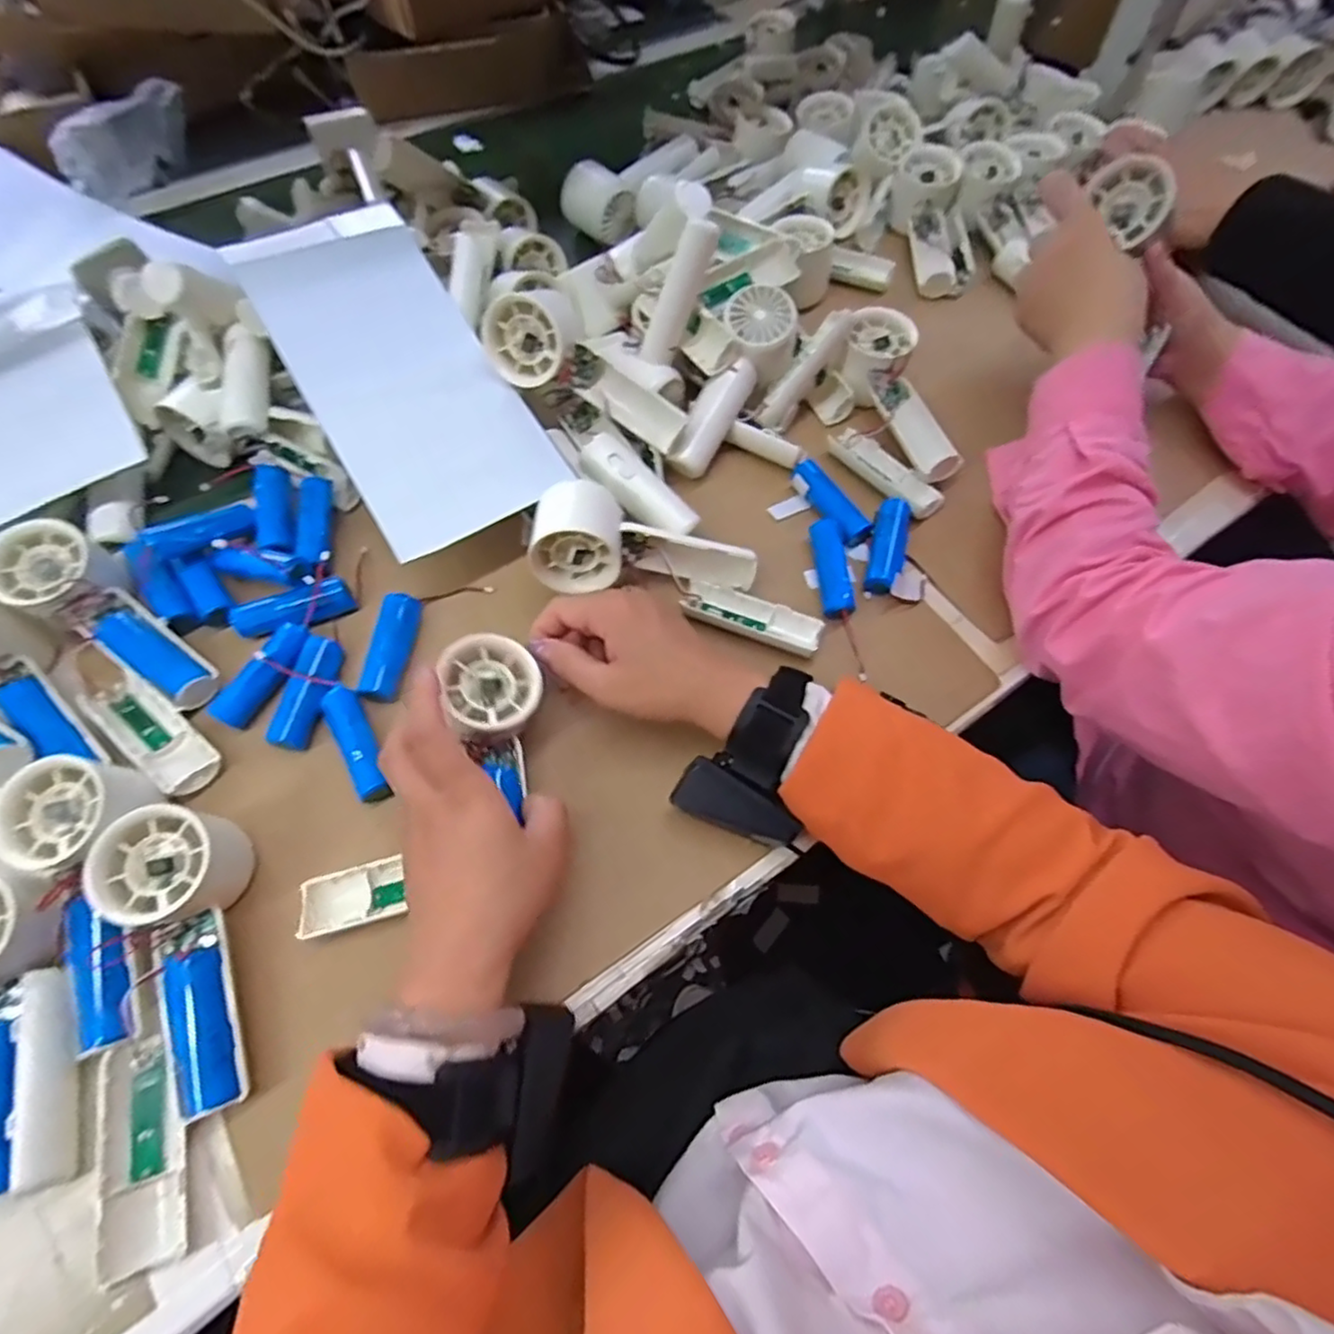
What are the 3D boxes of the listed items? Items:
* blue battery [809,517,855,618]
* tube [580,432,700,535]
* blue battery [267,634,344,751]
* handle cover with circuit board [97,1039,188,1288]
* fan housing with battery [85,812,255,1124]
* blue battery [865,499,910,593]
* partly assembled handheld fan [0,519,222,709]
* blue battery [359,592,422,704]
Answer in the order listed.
[{"bbox_3d":[0.117,-0.070,0.465,0.022,0.017,0.077,-1,64,-2],"label":"blue battery"},{"bbox_3d":[-0.021,-0.126,0.470,0.095,0.017,0.031,40,68,3],"label":"tube"},{"bbox_3d":[-0.224,0.015,0.418,0.024,0.016,0.074,8,64,2],"label":"blue battery"},{"bbox_3d":[-0.248,0.229,0.318,0.030,0.023,0.093,-23,66,-12],"label":"handle cover with circuit board"},{"bbox_3d":[-0.246,0.148,0.348,0.054,0.051,0.150,-21,78,-12],"label":"fan housing with battery"},{"bbox_3d":[0.158,-0.087,0.473,0.021,0.017,0.072,14,64,5],"label":"blue battery"},{"bbox_3d":[-0.354,-0.029,0.422,0.155,0.056,0.060,36,64,9],"label":"partly assembled handheld fan"},{"bbox_3d":[-0.180,-0.014,0.432,0.020,0.018,0.072,5,63,1],"label":"blue battery"}]

